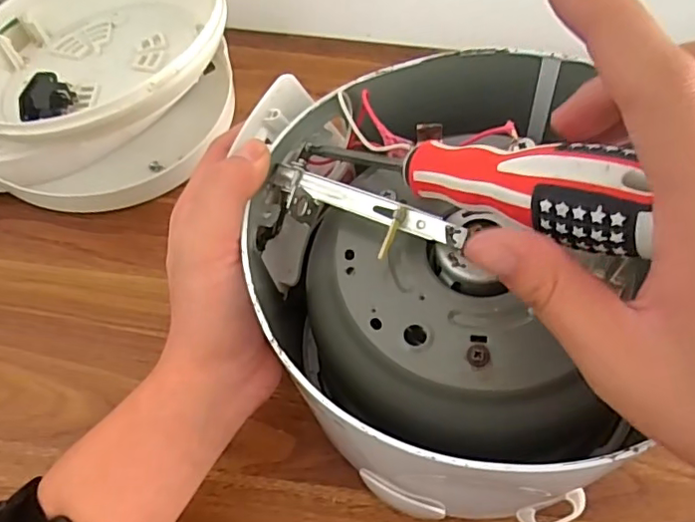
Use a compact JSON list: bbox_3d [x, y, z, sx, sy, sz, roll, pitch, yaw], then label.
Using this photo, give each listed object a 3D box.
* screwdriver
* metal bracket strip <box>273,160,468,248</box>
[{"bbox_3d":[0.043,-0.037,0.233,0.025,0.025,0.159,-44,39,-21],"label":"screwdriver"},{"bbox_3d":[0.006,-0.027,0.270,0.101,0.016,0.016,21,63,20],"label":"metal bracket strip"}]

